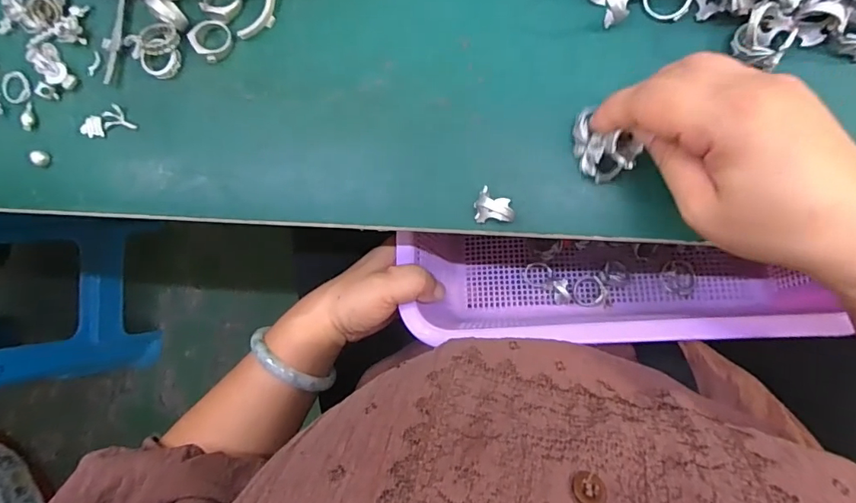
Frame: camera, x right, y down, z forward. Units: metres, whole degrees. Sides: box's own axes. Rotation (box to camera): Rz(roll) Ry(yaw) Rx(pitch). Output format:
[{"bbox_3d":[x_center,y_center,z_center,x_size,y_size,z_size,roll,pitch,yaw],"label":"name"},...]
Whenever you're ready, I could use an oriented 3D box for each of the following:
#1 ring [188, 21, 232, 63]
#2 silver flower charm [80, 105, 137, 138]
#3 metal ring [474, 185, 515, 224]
[{"bbox_3d":[-0.132,-0.130,0.293,0.023,0.011,0.022,0,91,6],"label":"ring"},{"bbox_3d":[-0.204,-0.083,0.304,0.032,0.006,0.016,-12,91,8],"label":"silver flower charm"},{"bbox_3d":[0.037,-0.026,0.271,0.022,0.020,0.019,-2,91,6],"label":"metal ring"}]

